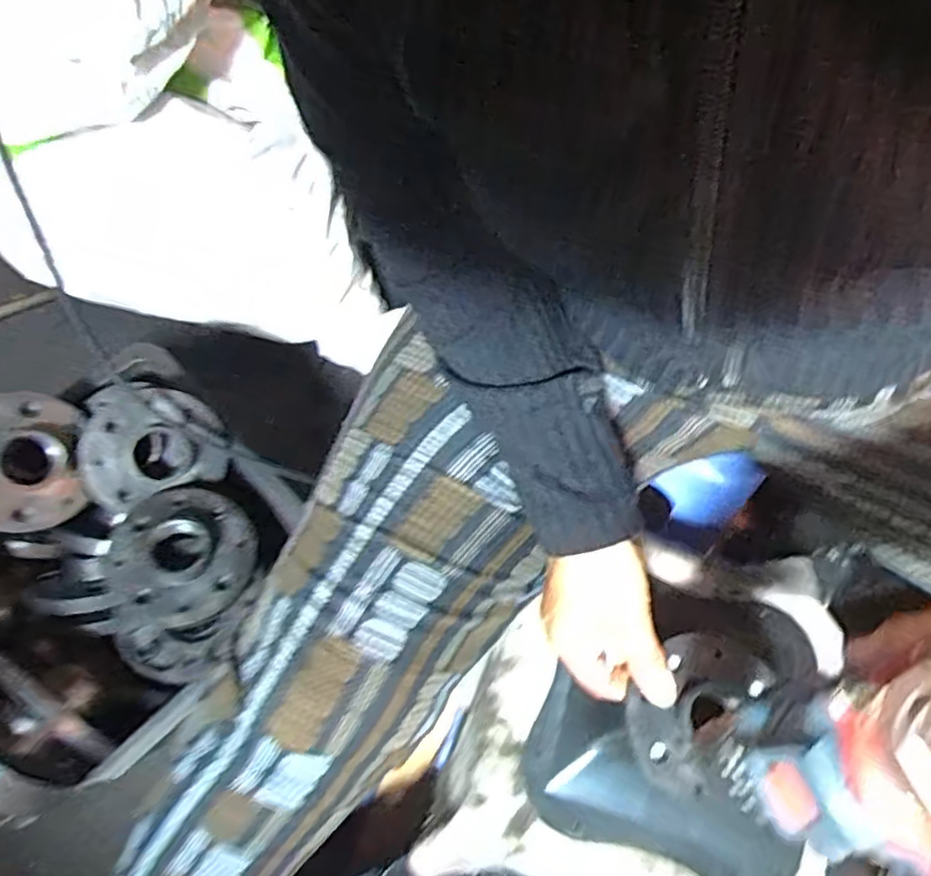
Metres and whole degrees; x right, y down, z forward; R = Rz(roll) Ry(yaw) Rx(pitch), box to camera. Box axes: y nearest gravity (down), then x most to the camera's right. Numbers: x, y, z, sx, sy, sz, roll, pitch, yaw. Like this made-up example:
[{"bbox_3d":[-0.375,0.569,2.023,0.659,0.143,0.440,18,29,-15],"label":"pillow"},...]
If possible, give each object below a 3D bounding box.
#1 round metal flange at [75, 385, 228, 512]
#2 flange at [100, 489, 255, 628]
[{"bbox_3d":[-0.231,0.003,0.485,0.097,0.027,0.081,-19,101,-22],"label":"round metal flange"},{"bbox_3d":[-0.204,0.080,0.460,0.101,0.034,0.097,1,67,-3],"label":"flange"}]

